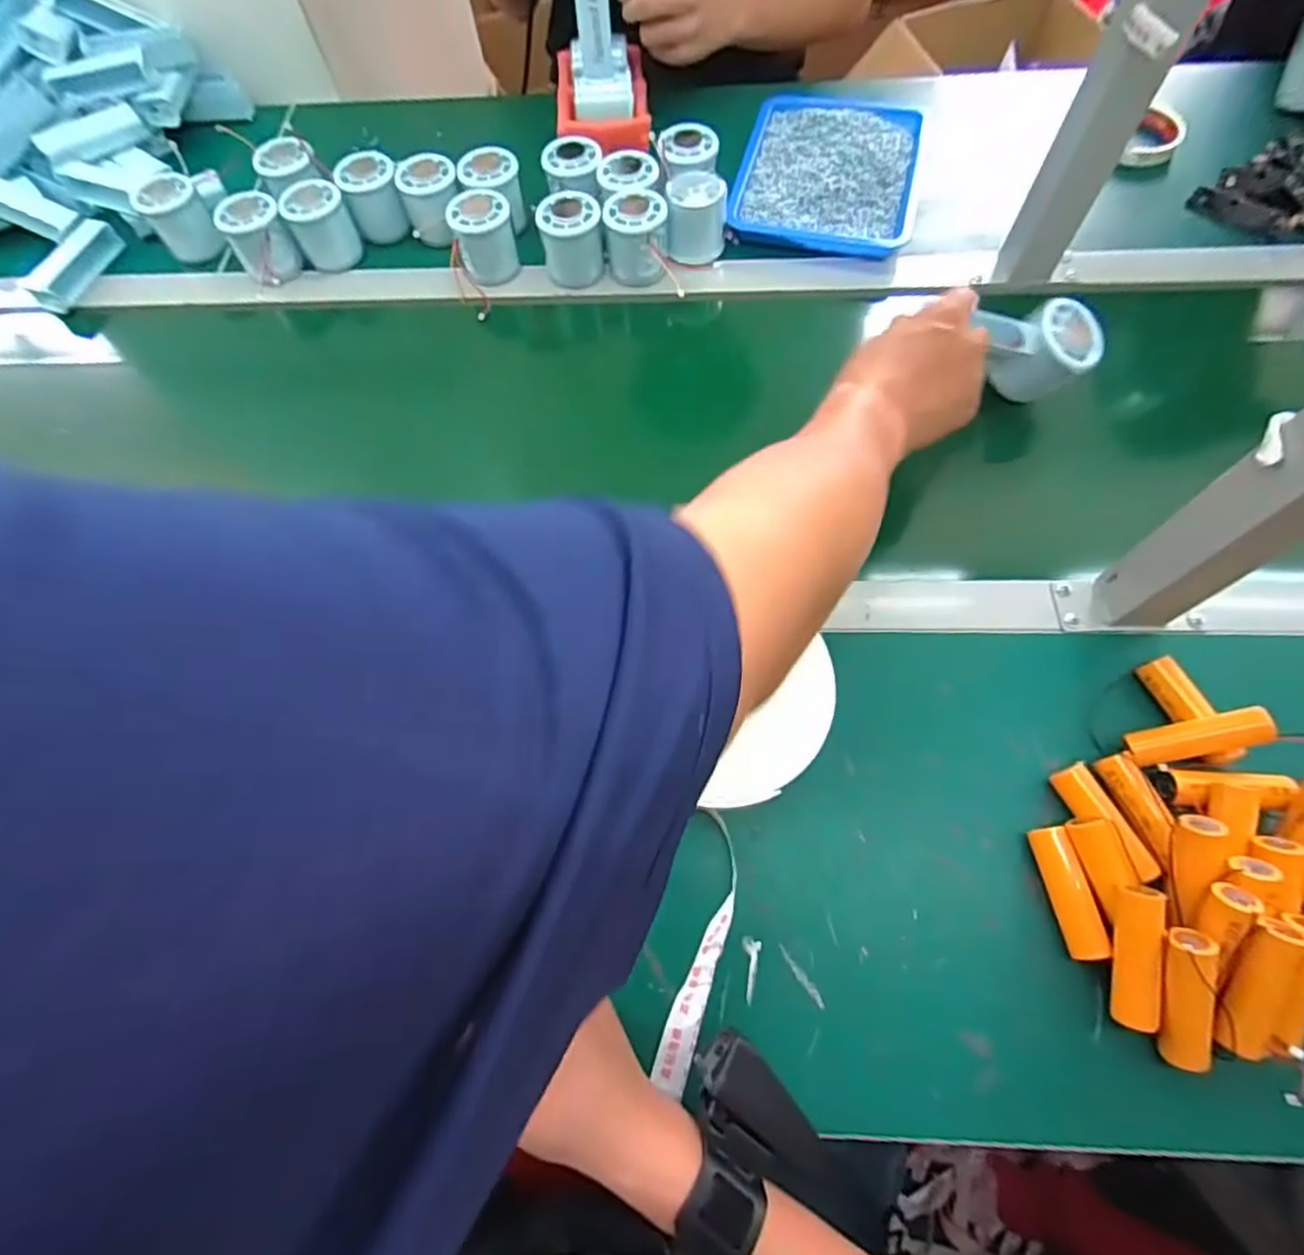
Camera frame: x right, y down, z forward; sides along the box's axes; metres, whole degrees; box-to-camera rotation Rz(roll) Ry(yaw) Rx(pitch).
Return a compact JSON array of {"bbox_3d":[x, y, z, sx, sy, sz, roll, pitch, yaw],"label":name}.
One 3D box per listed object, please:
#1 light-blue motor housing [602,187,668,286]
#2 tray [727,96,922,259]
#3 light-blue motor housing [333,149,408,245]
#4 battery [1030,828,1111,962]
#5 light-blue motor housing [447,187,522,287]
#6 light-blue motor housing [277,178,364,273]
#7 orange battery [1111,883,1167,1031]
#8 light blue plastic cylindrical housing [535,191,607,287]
[{"bbox_3d":[-0.014,-0.363,0.597,0.055,0.058,0.058,3,66,4],"label":"light-blue motor housing"},{"bbox_3d":[0.179,-0.466,0.652,0.171,0.023,0.208,9,67,7],"label":"tray"},{"bbox_3d":[-0.275,-0.427,0.641,0.054,0.059,0.049,-23,67,-7],"label":"light-blue motor housing"},{"bbox_3d":[0.245,0.156,0.378,0.017,0.022,0.071,-8,66,-1],"label":"battery"},{"bbox_3d":[-0.155,-0.367,0.602,0.054,0.058,0.056,-10,66,-1],"label":"light-blue motor housing"},{"bbox_3d":[-0.322,-0.393,0.628,0.056,0.063,0.046,-23,67,-7],"label":"light-blue motor housing"},{"bbox_3d":[0.263,0.178,0.346,0.016,0.020,0.072,7,86,5],"label":"orange battery"},{"bbox_3d":[-0.075,-0.363,0.600,0.057,0.059,0.050,-10,66,-1],"label":"light blue plastic cylindrical housing"}]

